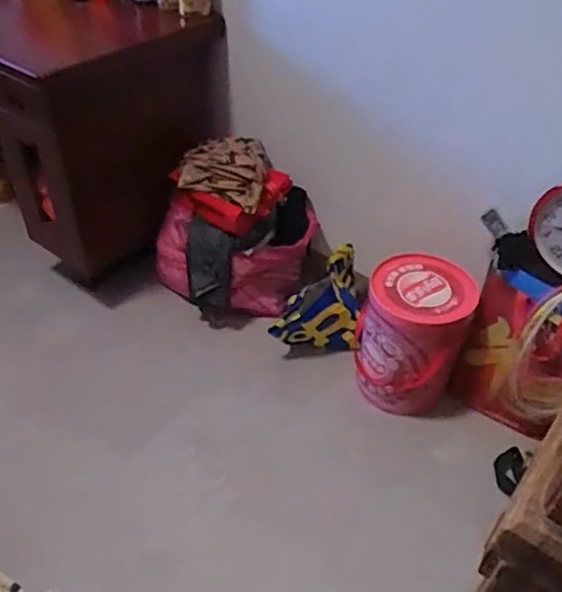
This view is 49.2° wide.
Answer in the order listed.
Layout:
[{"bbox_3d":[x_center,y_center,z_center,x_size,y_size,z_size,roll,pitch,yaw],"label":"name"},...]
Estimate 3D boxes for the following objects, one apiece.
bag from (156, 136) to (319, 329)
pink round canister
[{"bbox_3d":[-0.136,-0.180,1.828,0.389,0.443,0.304,27,49,24],"label":"bag"},{"bbox_3d":[0.348,0.094,1.637,0.261,0.349,0.313,18,45,16],"label":"pink round canister"}]

